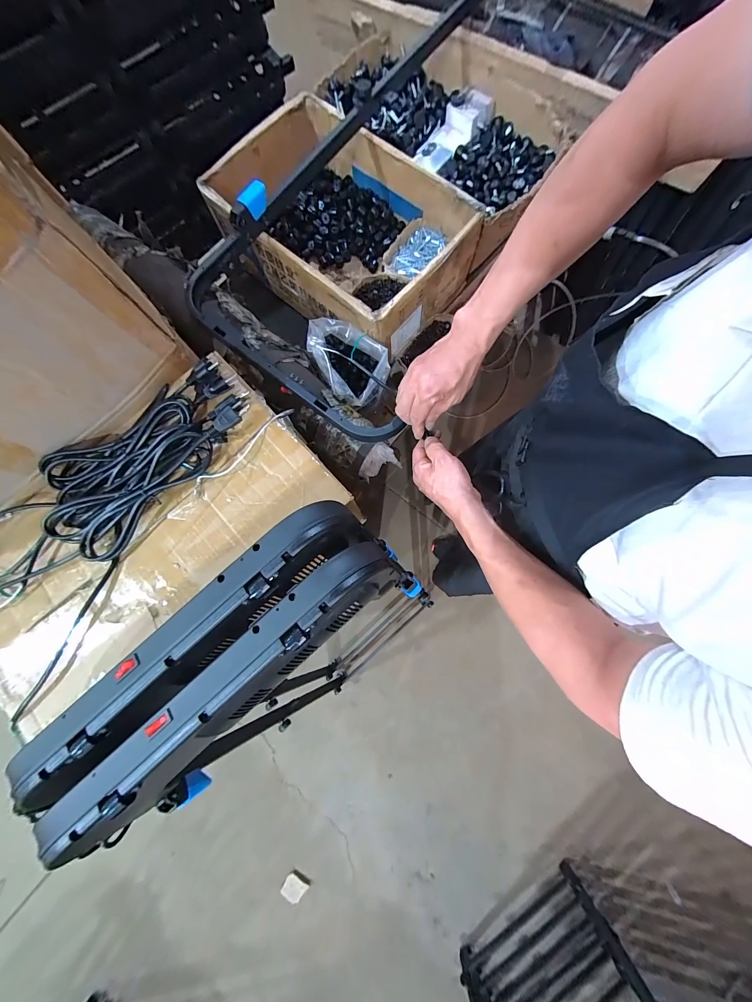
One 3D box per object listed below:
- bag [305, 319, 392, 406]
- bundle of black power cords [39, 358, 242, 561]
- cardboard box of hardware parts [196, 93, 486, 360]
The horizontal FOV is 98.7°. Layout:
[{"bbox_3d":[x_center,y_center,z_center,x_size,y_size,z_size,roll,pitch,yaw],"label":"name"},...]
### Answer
[{"bbox_3d":[-0.053,-0.288,0.672,0.120,0.114,0.177,-44,81,-5],"label":"bag"},{"bbox_3d":[-0.344,-0.071,0.472,0.325,0.058,0.166,-44,81,-5],"label":"bundle of black power cords"},{"bbox_3d":[-0.077,-0.617,0.753,0.547,0.185,0.361,43,85,9],"label":"cardboard box of hardware parts"}]

